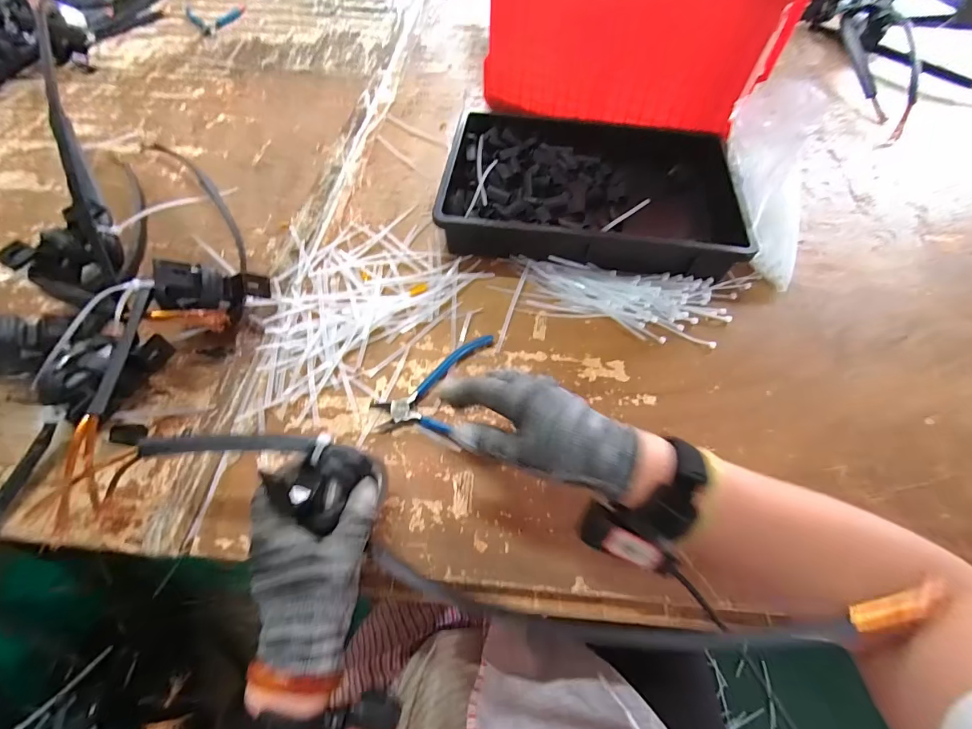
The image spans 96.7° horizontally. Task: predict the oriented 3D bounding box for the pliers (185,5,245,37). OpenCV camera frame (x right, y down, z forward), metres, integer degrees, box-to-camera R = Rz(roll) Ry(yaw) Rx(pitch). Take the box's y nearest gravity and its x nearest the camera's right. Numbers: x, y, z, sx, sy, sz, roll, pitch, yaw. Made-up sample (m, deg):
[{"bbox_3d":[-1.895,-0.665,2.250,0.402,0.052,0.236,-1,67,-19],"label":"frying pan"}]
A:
[{"bbox_3d":[-0.554,-0.721,0.891,0.109,0.009,0.160,-23,62,-15],"label":"pliers"}]

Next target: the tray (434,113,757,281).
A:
[{"bbox_3d":[0.151,-0.244,0.588,0.382,0.059,0.274,8,59,3],"label":"tray"}]

